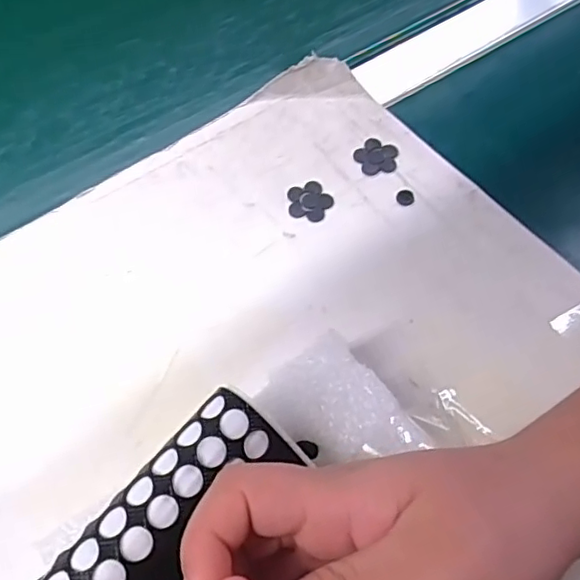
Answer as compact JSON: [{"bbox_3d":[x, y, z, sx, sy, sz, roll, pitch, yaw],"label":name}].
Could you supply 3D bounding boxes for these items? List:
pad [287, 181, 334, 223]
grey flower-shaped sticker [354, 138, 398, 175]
[{"bbox_3d":[0.011,-0.053,0.348,0.025,0.004,0.026,28,65,16],"label":"pad"},{"bbox_3d":[0.052,-0.082,0.362,0.025,0.004,0.026,3,61,2],"label":"grey flower-shaped sticker"}]

